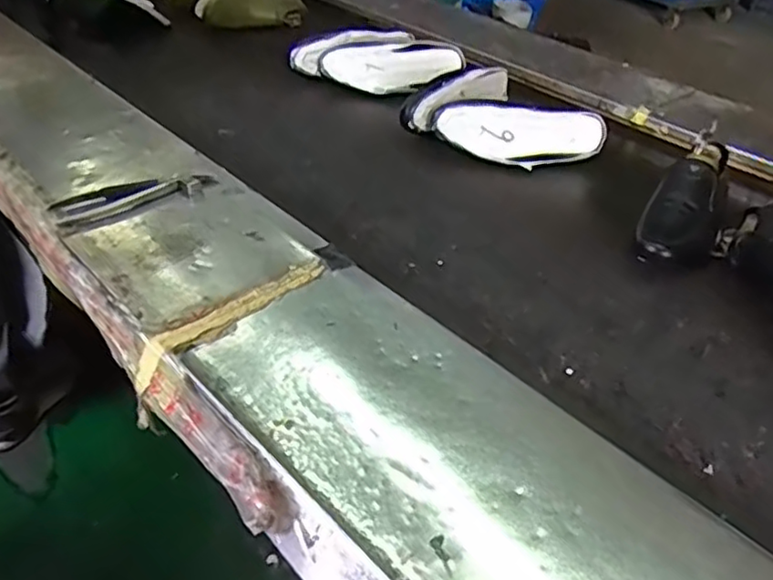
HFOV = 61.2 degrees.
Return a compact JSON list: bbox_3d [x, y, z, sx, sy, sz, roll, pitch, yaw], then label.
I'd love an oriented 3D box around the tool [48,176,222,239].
[{"bbox_3d":[-0.310,-0.118,0.801,0.190,0.023,0.054,-27,47,-33],"label":"tool"}]

